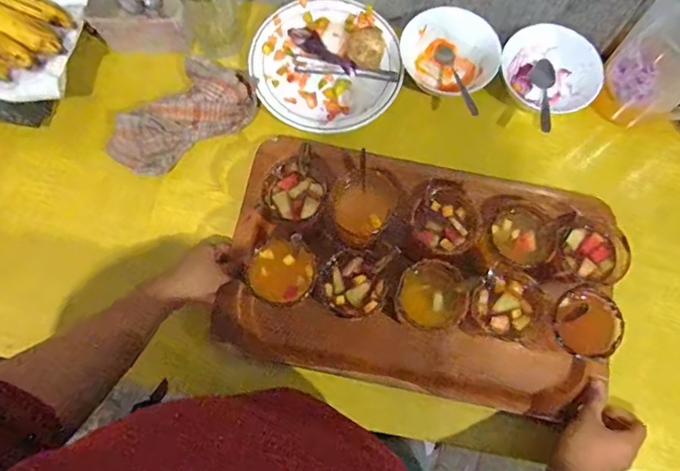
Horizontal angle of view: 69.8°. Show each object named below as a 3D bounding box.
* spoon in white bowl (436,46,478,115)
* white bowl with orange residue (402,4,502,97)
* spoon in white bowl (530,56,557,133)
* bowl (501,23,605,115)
[{"bbox_3d":[0.169,-0.228,0.712,0.026,0.022,0.170,-5,46,-2],"label":"spoon in white bowl"},{"bbox_3d":[0.168,-0.276,0.740,0.138,0.046,0.131,0,77,-1],"label":"white bowl with orange residue"},{"bbox_3d":[0.298,-0.208,0.712,0.037,0.032,0.174,19,45,4],"label":"spoon in white bowl"},{"bbox_3d":[0.323,-0.260,0.749,0.136,0.057,0.149,0,77,-1],"label":"bowl"}]

